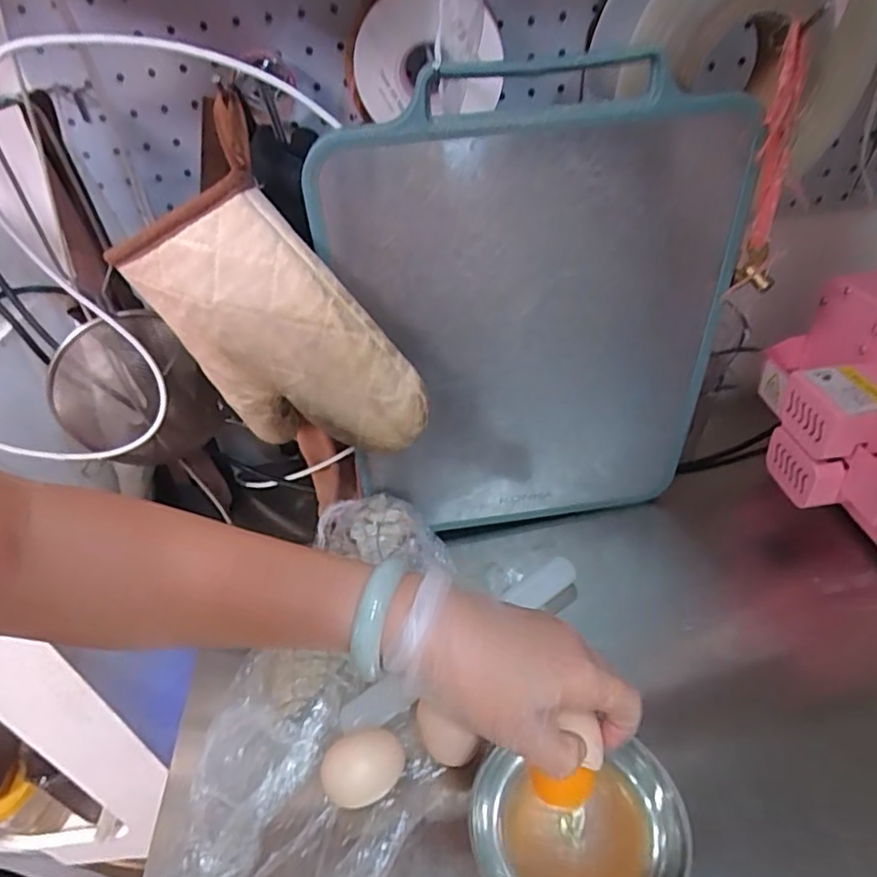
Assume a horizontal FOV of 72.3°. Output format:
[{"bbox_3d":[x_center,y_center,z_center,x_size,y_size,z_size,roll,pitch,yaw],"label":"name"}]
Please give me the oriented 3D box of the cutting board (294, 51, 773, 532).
[{"bbox_3d":[0.067,-0.062,0.444,0.267,0.368,0.020,-6,42,1],"label":"cutting board"}]

